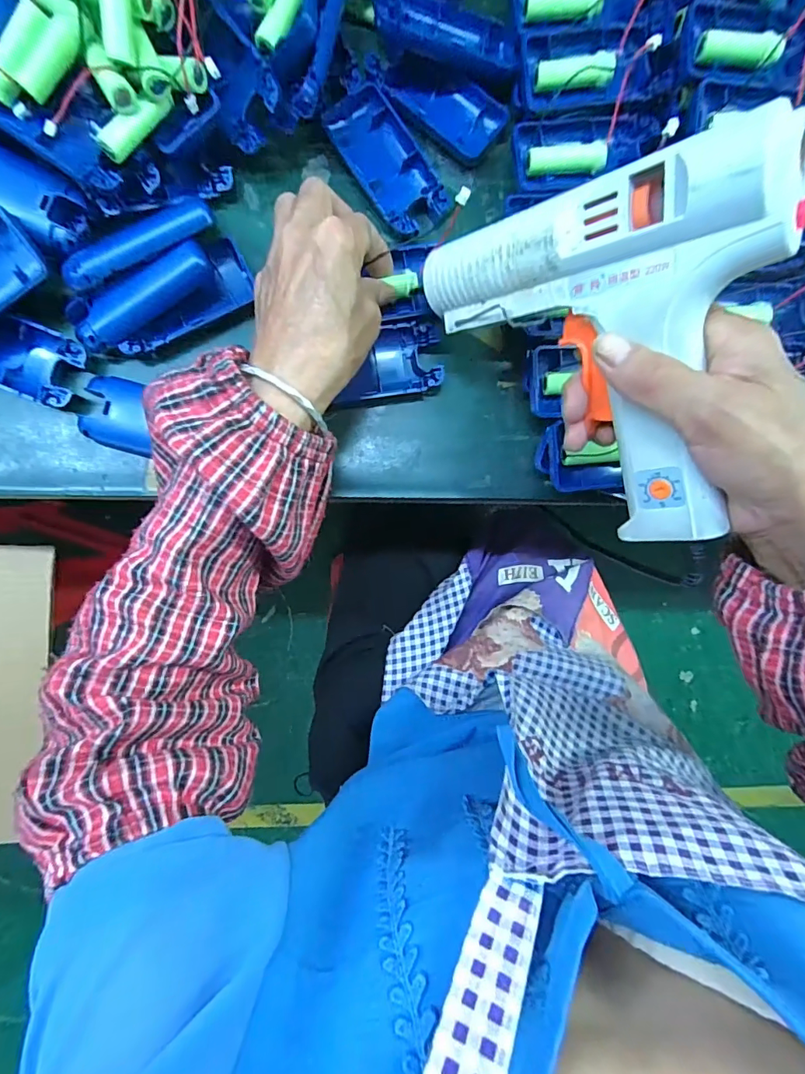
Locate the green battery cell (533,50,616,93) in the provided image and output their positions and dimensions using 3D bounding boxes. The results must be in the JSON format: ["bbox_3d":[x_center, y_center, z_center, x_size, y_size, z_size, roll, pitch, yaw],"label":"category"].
[{"bbox_3d":[0.106,-0.286,0.289,0.049,0.012,0.013,-9,91,-4],"label":"green battery cell"}]

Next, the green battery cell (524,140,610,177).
[{"bbox_3d":[0.101,-0.234,0.290,0.047,0.014,0.015,-2,91,-4],"label":"green battery cell"}]

